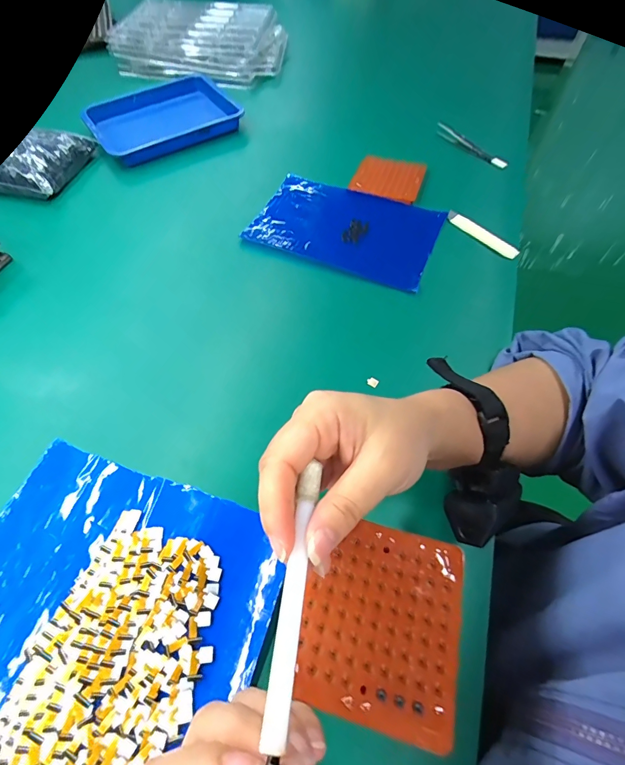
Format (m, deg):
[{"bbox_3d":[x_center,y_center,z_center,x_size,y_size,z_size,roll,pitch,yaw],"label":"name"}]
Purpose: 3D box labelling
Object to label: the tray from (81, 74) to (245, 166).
[{"bbox_3d":[-0.230,-0.419,0.597,0.204,0.031,0.163,-31,64,-17],"label":"tray"}]

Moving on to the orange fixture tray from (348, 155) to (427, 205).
[{"bbox_3d":[0.099,-0.274,0.496,0.091,0.013,0.065,17,61,10],"label":"orange fixture tray"}]

